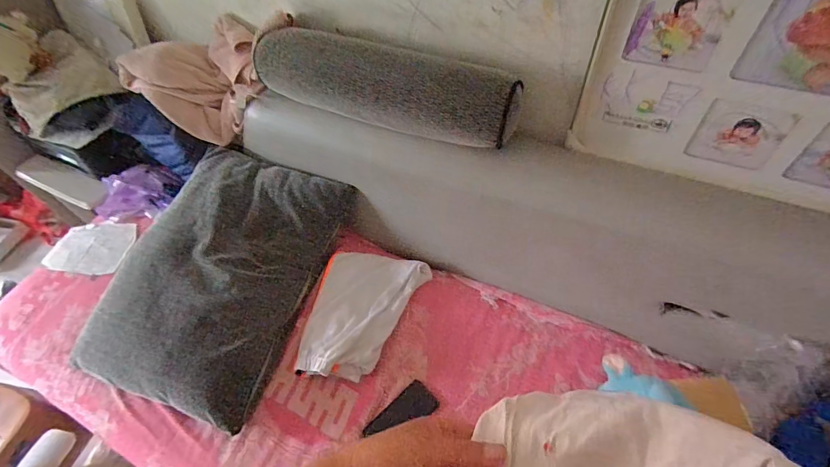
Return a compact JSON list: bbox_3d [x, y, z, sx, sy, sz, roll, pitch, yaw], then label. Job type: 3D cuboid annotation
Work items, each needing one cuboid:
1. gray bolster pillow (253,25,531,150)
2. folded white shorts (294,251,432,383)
[{"bbox_3d":[-0.072,-0.345,0.885,0.610,0.153,0.152,21,58,18],"label":"gray bolster pillow"},{"bbox_3d":[-0.116,0.192,0.961,0.250,0.065,0.298,4,54,7],"label":"folded white shorts"}]

